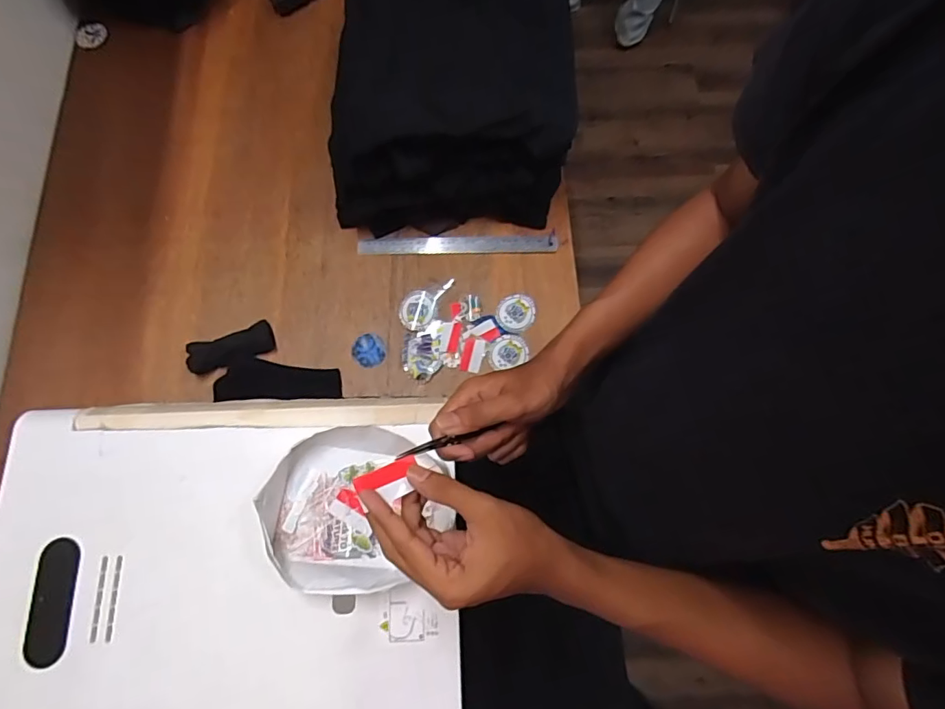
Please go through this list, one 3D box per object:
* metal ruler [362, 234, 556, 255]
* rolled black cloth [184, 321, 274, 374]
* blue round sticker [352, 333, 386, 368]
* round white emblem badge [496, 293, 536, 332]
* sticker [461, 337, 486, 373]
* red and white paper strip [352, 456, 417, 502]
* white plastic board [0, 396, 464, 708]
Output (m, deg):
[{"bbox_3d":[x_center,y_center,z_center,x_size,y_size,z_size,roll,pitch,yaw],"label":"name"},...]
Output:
[{"bbox_3d":[-0.024,-0.182,0.825,0.323,0.008,0.034,-1,79,1],"label":"metal ruler"},{"bbox_3d":[-0.367,-0.010,0.757,0.124,0.016,0.055,-22,75,-7],"label":"rolled black cloth"},{"bbox_3d":[-0.162,-0.006,0.776,0.050,0.005,0.053,2,73,-7],"label":"blue round sticker"},{"bbox_3d":[0.069,-0.066,0.787,0.061,0.006,0.061,0,73,-1],"label":"round white emblem badge"},{"bbox_3d":[0.000,0.001,0.775,0.032,0.004,0.053,9,73,2],"label":"sticker"},{"bbox_3d":[-0.062,0.094,0.370,0.046,0.004,0.025,-19,77,-19],"label":"red and white paper strip"},{"bbox_3d":[-0.271,0.249,0.527,0.496,0.025,0.403,-2,73,-1],"label":"white plastic board"}]

